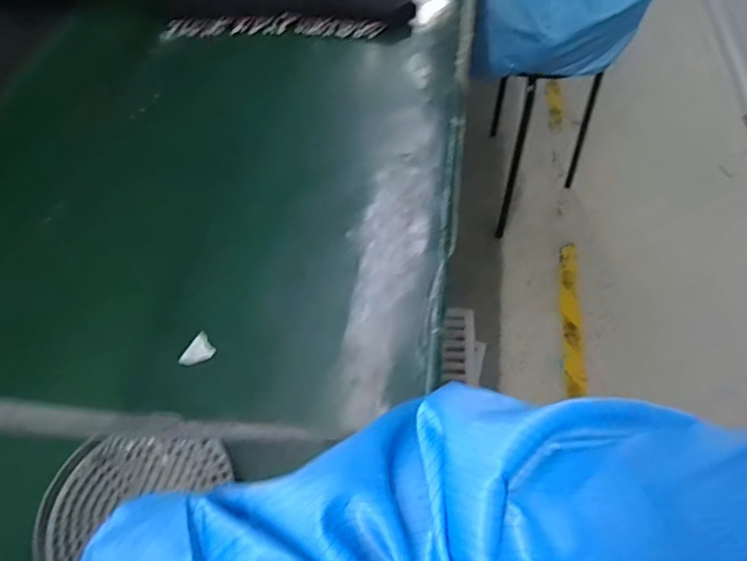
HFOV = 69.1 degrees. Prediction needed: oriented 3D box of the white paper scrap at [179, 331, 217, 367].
[{"bbox_3d":[-0.130,0.054,0.406,0.018,0.004,0.028,32,57,0],"label":"white paper scrap"}]

